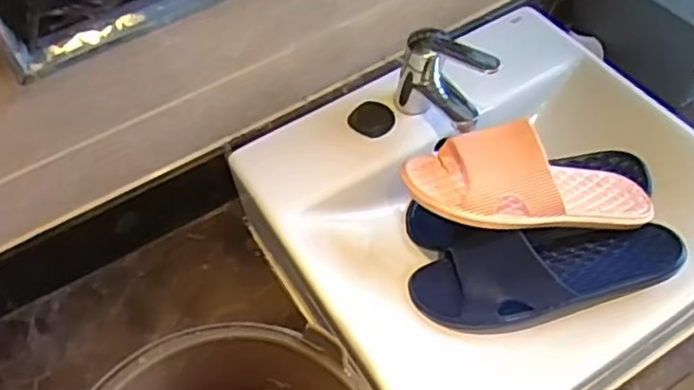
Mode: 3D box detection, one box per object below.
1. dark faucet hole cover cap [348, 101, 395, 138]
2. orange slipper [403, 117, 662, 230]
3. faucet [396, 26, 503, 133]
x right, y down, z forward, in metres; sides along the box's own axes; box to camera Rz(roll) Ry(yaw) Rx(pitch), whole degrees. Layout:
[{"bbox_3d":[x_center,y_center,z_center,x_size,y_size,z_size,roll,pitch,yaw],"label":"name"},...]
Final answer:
[{"bbox_3d":[0.030,-0.089,0.764,0.048,0.004,0.044,-1,72,3],"label":"dark faucet hole cover cap"},{"bbox_3d":[0.186,-0.017,0.636,0.253,0.074,0.096,8,54,-4],"label":"orange slipper"},{"bbox_3d":[0.105,-0.121,0.714,0.052,0.101,0.116,-38,59,-21],"label":"faucet"}]

